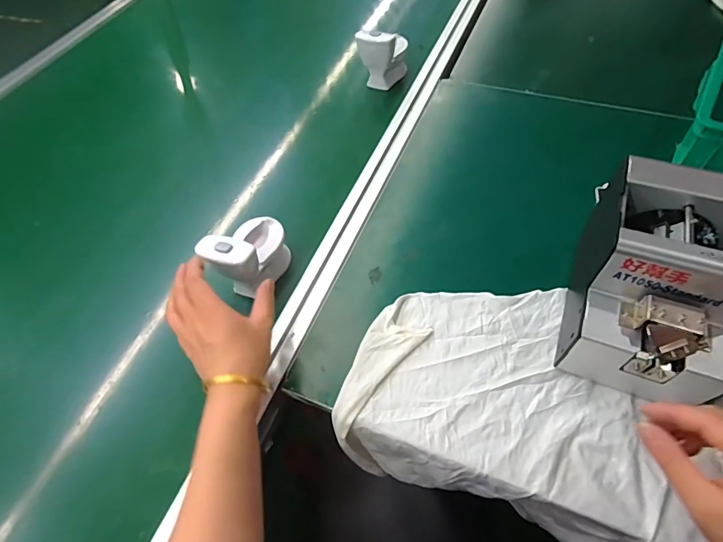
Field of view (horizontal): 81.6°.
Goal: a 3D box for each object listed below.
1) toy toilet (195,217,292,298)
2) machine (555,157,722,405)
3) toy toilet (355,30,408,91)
[{"bbox_3d":[-0.136,-0.024,0.502,0.063,0.092,0.108,13,59,13],"label":"toy toilet"},{"bbox_3d":[0.285,0.017,0.405,0.125,0.144,0.186,17,60,15],"label":"machine"},{"bbox_3d":[0.038,-0.383,0.728,0.063,0.091,0.081,18,60,16],"label":"toy toilet"}]

